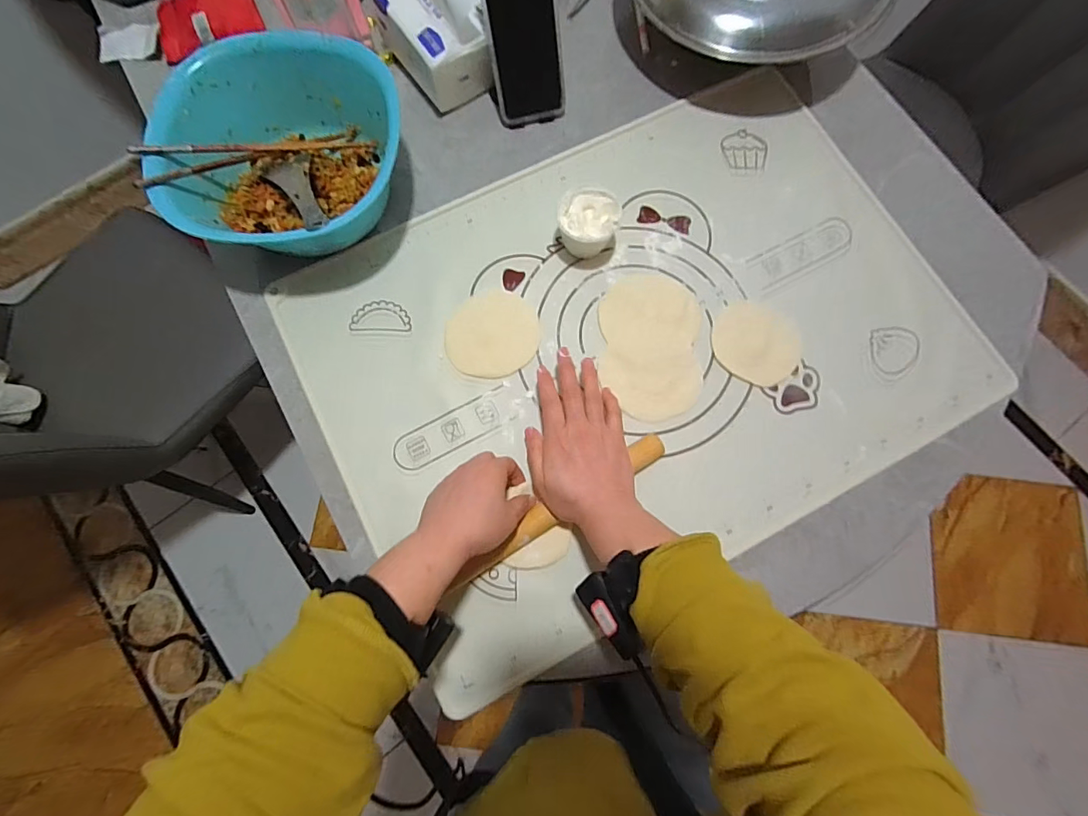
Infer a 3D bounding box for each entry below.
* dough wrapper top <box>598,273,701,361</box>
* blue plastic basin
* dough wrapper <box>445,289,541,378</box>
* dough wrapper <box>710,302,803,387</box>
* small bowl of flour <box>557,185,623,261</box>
[{"bbox_3d":[0.121,-0.103,0.524,0.111,0.005,0.100,-2,79,-3],"label":"dough wrapper top"},{"bbox_3d":[-0.276,-0.272,0.515,0.245,0.102,0.227,0,77,0],"label":"blue plastic basin"},{"bbox_3d":[-0.056,-0.083,0.516,0.100,0.004,0.099,0,77,0],"label":"dough wrapper"},{"bbox_3d":[0.240,-0.076,0.523,0.097,0.005,0.095,0,77,0],"label":"dough wrapper"},{"bbox_3d":[0.048,-0.203,0.519,0.065,0.056,0.065,0,77,0],"label":"small bowl of flour"}]

